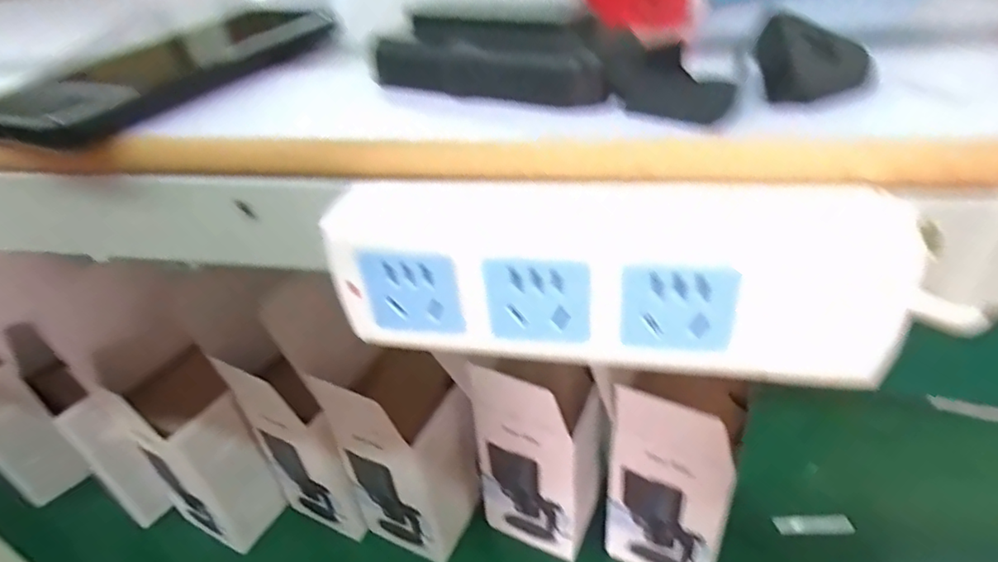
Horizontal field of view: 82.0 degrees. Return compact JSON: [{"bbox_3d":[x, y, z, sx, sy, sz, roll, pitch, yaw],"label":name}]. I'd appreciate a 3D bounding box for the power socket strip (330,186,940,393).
[{"bbox_3d":[0.031,-0.002,0.178,0.167,0.057,0.026,0,37,13],"label":"power socket strip"}]

